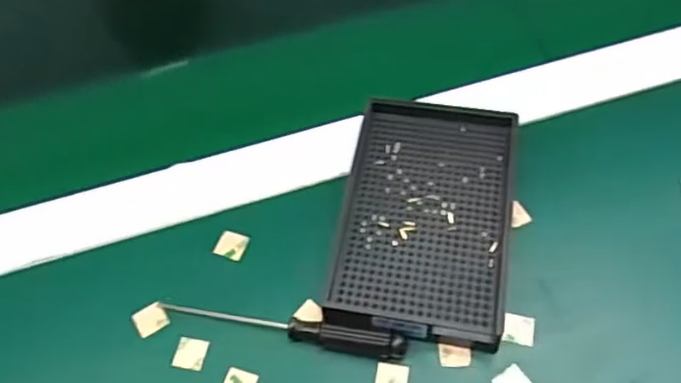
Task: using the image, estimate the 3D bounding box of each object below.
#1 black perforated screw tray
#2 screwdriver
[{"bbox_3d":[0.048,0.012,0.354,0.089,0.024,0.138,7,58,10],"label":"black perforated screw tray"},{"bbox_3d":[-0.031,0.068,0.330,0.131,0.012,0.011,10,58,11],"label":"screwdriver"}]

